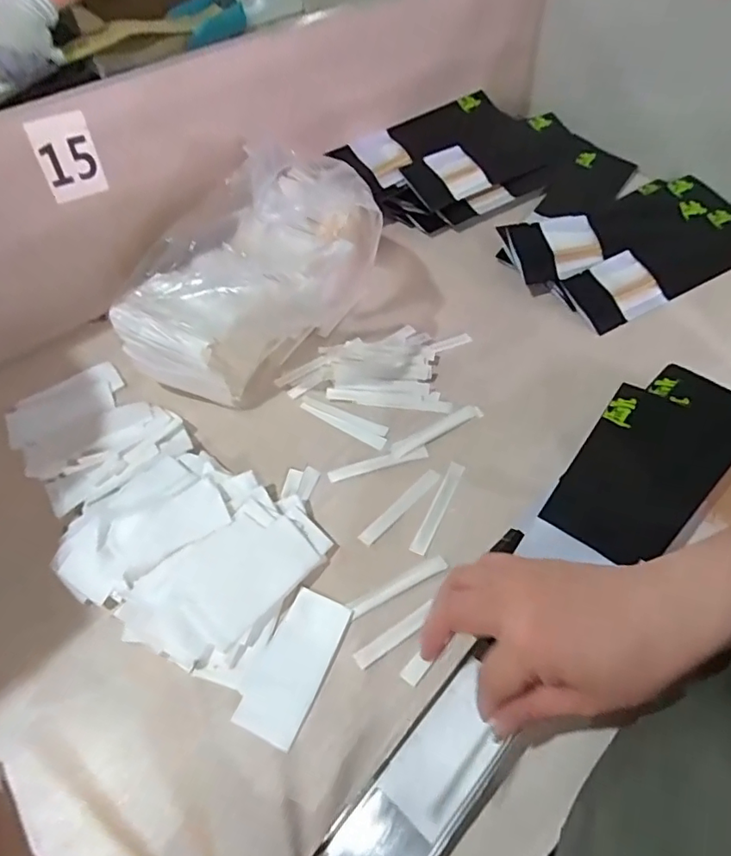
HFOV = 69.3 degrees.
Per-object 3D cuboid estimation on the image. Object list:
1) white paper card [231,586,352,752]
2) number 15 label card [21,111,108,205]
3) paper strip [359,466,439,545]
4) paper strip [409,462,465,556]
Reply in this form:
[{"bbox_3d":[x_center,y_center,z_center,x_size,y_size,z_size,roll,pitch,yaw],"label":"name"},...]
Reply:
[{"bbox_3d":[-0.051,0.168,0.380,0.046,0.005,0.100,20,57,14],"label":"white paper card"},{"bbox_3d":[-0.267,-0.243,0.476,0.050,0.067,0.007,-35,62,-20],"label":"number 15 label card"},{"bbox_3d":[0.031,0.067,0.450,0.013,0.006,0.090,38,63,24],"label":"paper strip"},{"bbox_3d":[0.063,0.067,0.450,0.014,0.004,0.089,20,61,20],"label":"paper strip"}]

